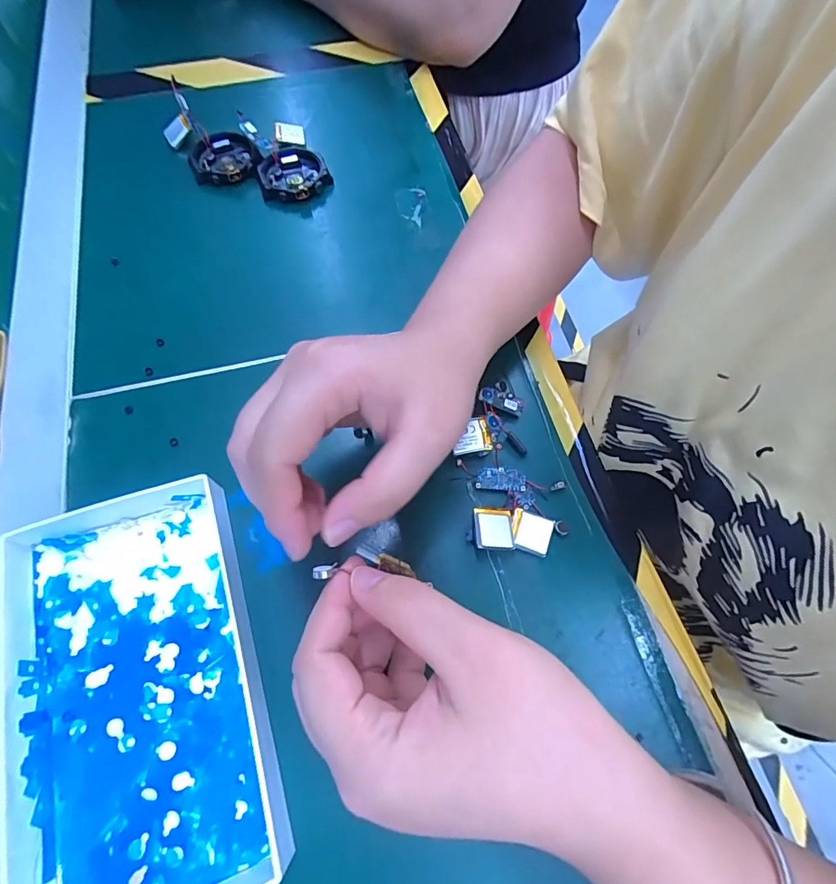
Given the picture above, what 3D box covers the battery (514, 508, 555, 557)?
[{"bbox_3d":[0.062,0.050,0.250,0.022,0.006,0.021,19,67,6],"label":"battery"}]

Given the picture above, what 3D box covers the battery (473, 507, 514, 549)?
[{"bbox_3d":[0.041,0.046,0.244,0.022,0.004,0.024,4,60,-14],"label":"battery"}]

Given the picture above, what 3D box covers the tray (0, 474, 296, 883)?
[{"bbox_3d":[-0.130,0.111,0.210,0.101,0.021,0.184,-18,68,-9],"label":"tray"}]

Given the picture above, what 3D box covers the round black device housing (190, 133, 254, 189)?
[{"bbox_3d":[-0.155,-0.225,0.362,0.048,0.016,0.046,1,66,-1],"label":"round black device housing"}]

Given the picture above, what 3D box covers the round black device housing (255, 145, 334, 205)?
[{"bbox_3d":[-0.099,-0.212,0.358,0.055,0.010,0.056,1,66,-1],"label":"round black device housing"}]

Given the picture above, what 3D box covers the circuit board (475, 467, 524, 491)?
[{"bbox_3d":[0.047,0.021,0.260,0.028,0.004,0.013,2,85,-1],"label":"circuit board"}]

